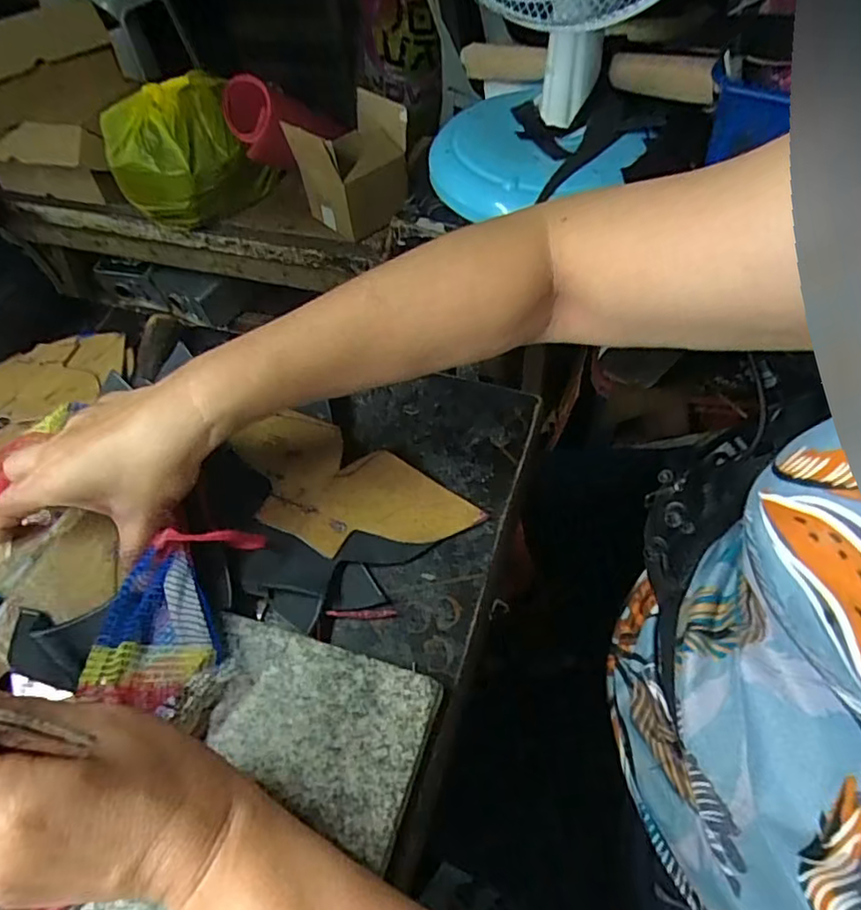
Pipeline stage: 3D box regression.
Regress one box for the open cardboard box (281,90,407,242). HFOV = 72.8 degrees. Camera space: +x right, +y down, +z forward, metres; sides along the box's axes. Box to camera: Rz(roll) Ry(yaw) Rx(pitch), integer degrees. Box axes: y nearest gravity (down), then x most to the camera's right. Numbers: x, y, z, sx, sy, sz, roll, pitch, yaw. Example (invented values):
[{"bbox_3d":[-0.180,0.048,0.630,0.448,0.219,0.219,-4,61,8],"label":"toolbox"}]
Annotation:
[{"bbox_3d":[-0.129,-0.480,0.974,0.180,0.172,0.128,-30,57,-16],"label":"open cardboard box"}]

